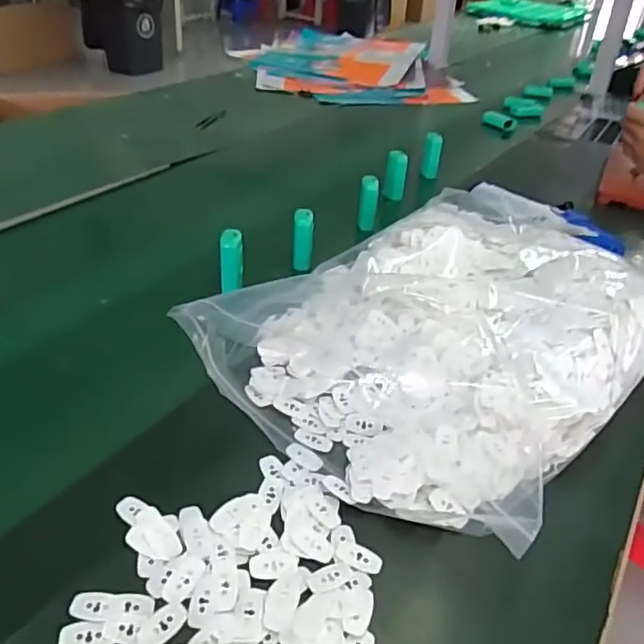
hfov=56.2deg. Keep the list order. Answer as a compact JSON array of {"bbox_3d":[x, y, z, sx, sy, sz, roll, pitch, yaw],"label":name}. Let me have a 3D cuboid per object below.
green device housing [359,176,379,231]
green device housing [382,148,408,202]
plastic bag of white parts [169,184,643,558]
[{"bbox_3d":[0.062,-0.157,0.803,0.023,0.070,0.017,4,34,0],"label":"green device housing"},{"bbox_3d":[0.109,-0.220,0.898,0.032,0.071,0.023,7,34,4],"label":"green device housing"},{"bbox_3d":[0.167,-0.033,0.622,0.335,0.067,0.557,29,41,31],"label":"plastic bag of white parts"}]

